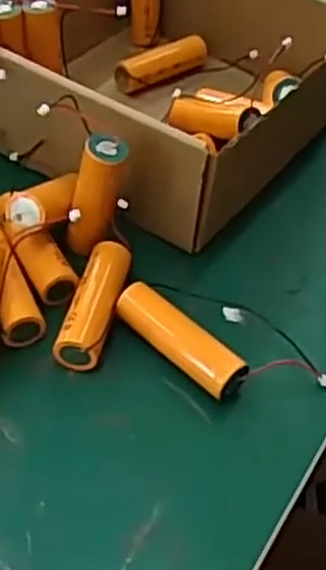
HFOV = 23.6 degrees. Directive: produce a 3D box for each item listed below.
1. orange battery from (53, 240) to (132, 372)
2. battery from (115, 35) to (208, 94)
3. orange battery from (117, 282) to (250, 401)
[{"bbox_3d":[-0.034,0.010,0.396,0.021,0.019,0.074,13,46,5],"label":"orange battery"},{"bbox_3d":[0.000,-0.156,0.550,0.076,0.019,0.017,-28,56,-30],"label":"battery"},{"bbox_3d":[0.008,0.028,0.385,0.072,0.020,0.021,38,53,26],"label":"orange battery"}]

